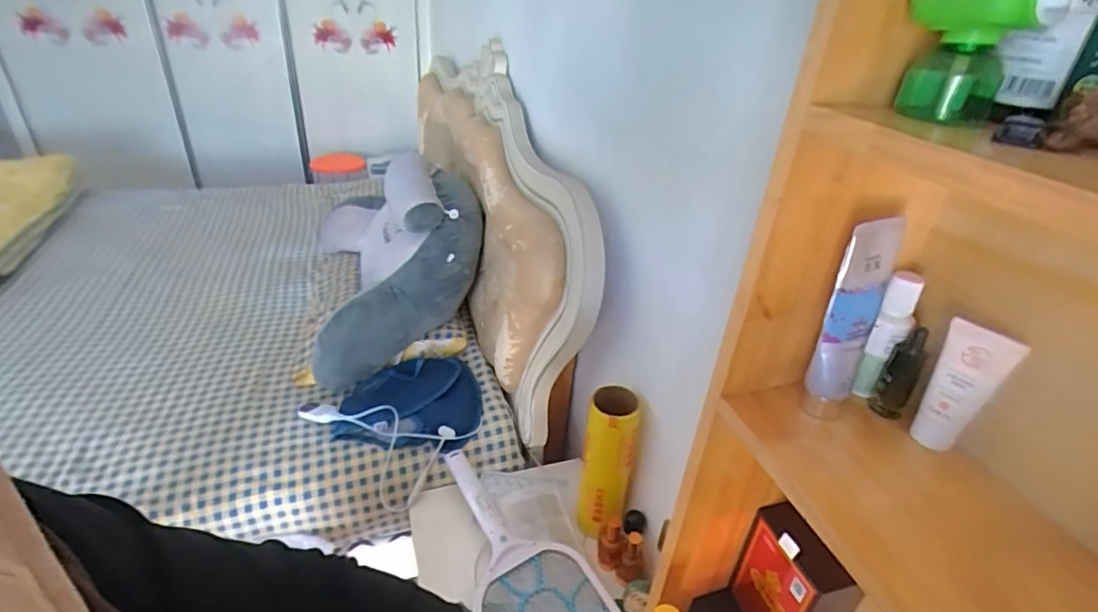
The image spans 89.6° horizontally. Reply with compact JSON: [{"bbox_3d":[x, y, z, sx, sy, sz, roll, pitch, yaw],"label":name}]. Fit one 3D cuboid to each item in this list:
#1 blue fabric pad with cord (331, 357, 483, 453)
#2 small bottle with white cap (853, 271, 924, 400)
[{"bbox_3d":[-0.307,0.214,1.247,0.308,0.072,0.245,3,31,-3],"label":"blue fabric pad with cord"},{"bbox_3d":[0.267,0.025,0.437,0.024,0.107,0.025,26,38,32],"label":"small bottle with white cap"}]

